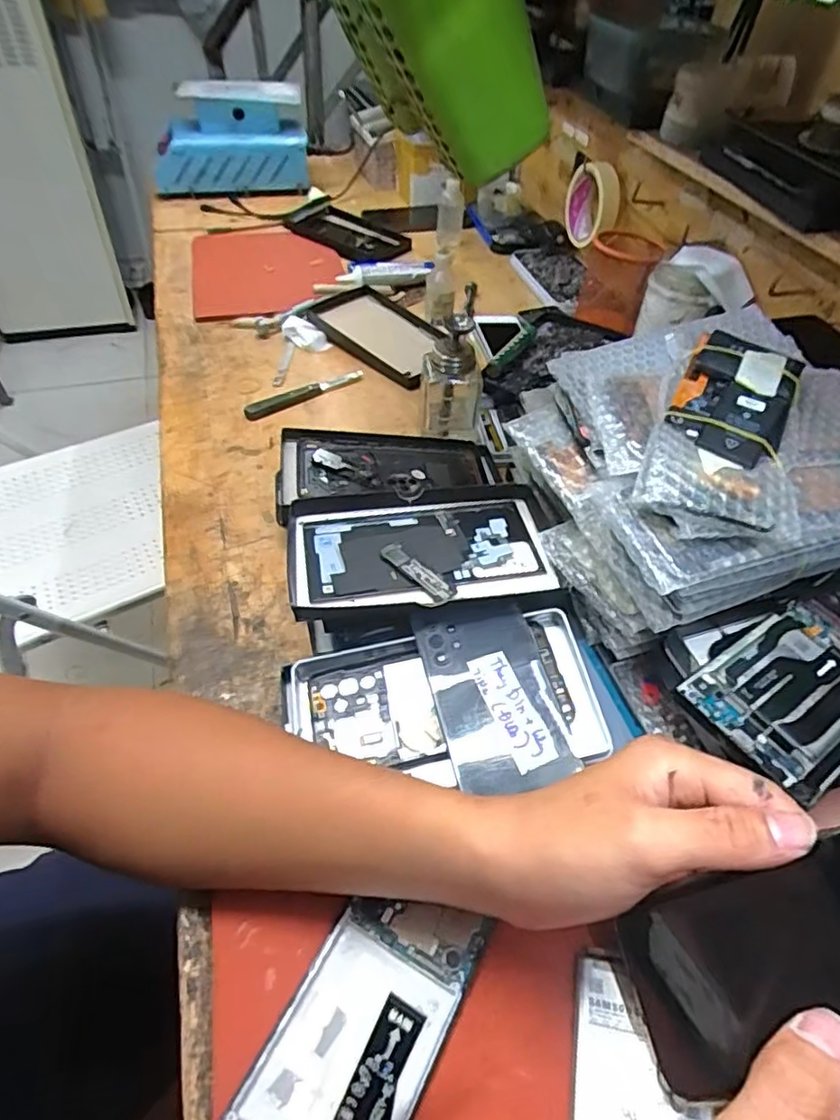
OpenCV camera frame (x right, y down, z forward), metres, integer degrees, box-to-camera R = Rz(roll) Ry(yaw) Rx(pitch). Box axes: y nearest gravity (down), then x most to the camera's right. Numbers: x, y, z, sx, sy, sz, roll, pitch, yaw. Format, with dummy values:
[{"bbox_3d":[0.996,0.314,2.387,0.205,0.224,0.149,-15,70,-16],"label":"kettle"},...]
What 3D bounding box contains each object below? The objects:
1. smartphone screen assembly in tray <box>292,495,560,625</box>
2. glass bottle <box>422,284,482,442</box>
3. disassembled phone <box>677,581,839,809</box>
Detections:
[{"bbox_3d":[-0.001,-0.003,0.441,0.178,0.016,0.103,-5,48,-8],"label":"smartphone screen assembly in tray"},{"bbox_3d":[0.030,-0.173,0.566,0.055,0.131,0.054,5,47,2],"label":"glass bottle"},{"bbox_3d":[0.221,0.060,0.341,0.155,0.009,0.075,-26,54,-24],"label":"disassembled phone"}]

